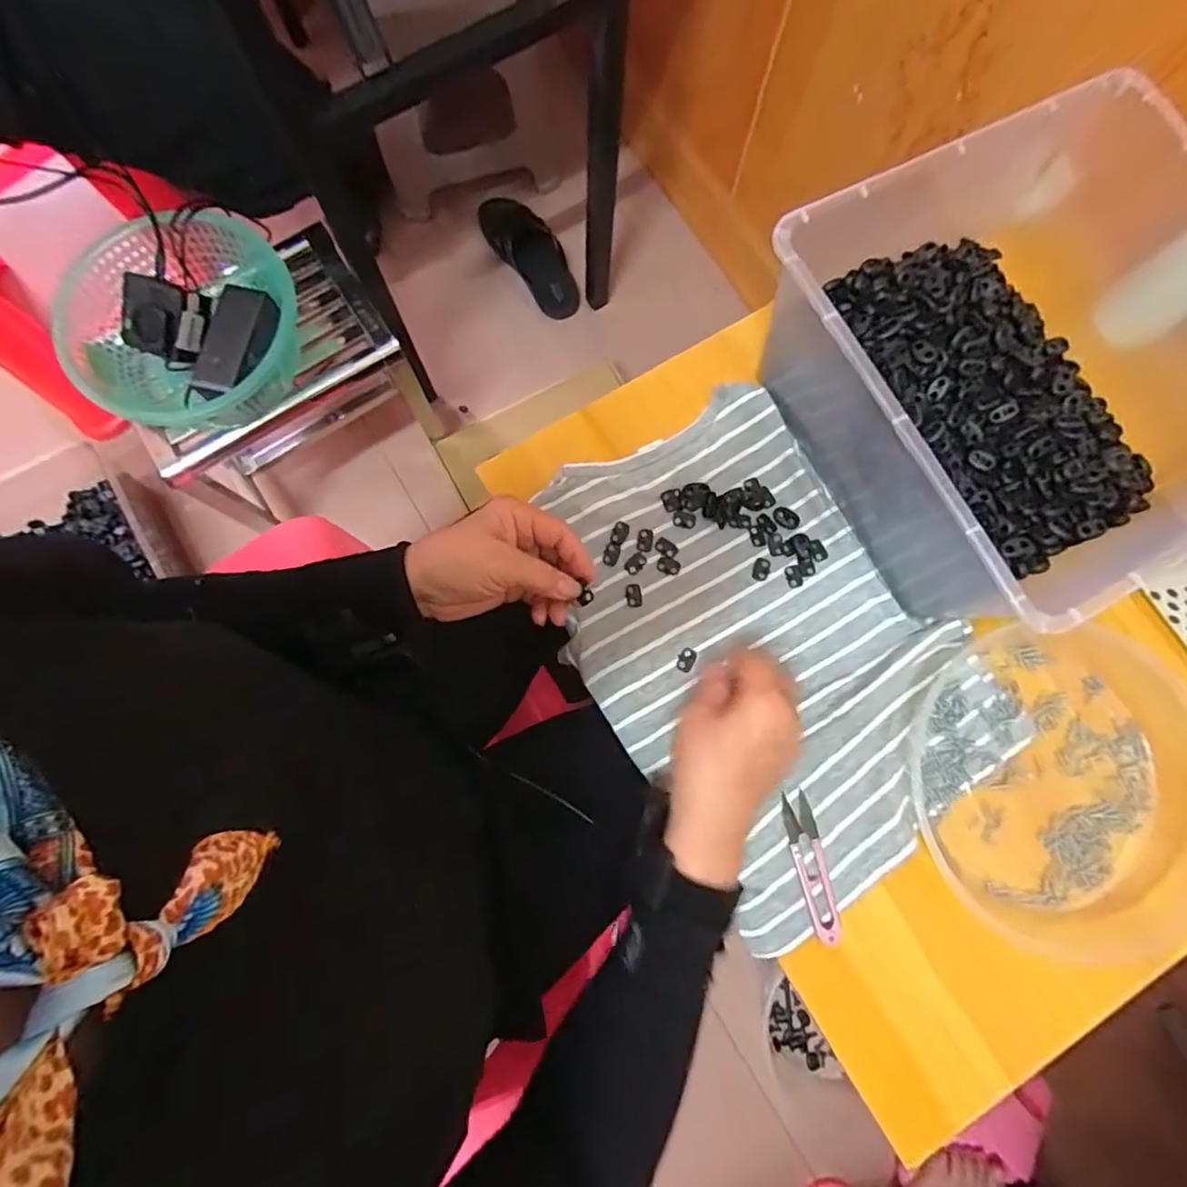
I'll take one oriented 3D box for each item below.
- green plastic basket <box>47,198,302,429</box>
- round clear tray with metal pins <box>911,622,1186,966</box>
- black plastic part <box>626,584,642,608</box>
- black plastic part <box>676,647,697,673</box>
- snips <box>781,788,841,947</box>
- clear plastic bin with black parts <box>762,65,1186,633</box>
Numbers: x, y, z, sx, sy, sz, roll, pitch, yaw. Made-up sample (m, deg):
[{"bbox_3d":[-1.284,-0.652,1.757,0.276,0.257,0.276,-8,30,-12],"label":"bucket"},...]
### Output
[{"bbox_3d":[-0.444,-0.284,0.679,0.223,0.095,0.235,-23,81,-4],"label":"green plastic basket"},{"bbox_3d":[0.358,0.137,0.443,0.229,0.046,0.219,0,80,0],"label":"round clear tray with metal pins"},{"bbox_3d":[0.032,0.002,0.477,0.013,0.004,0.019,-2,80,-1],"label":"black plastic part"},{"bbox_3d":[0.072,0.052,0.469,0.013,0.004,0.019,17,80,2],"label":"black plastic part"},{"bbox_3d":[0.159,0.198,0.440,0.024,0.011,0.100,-12,80,-3],"label":"snips"},{"bbox_3d":[0.320,-0.164,0.439,0.323,0.139,0.287,-27,81,-5],"label":"clear plastic bin with black parts"}]

